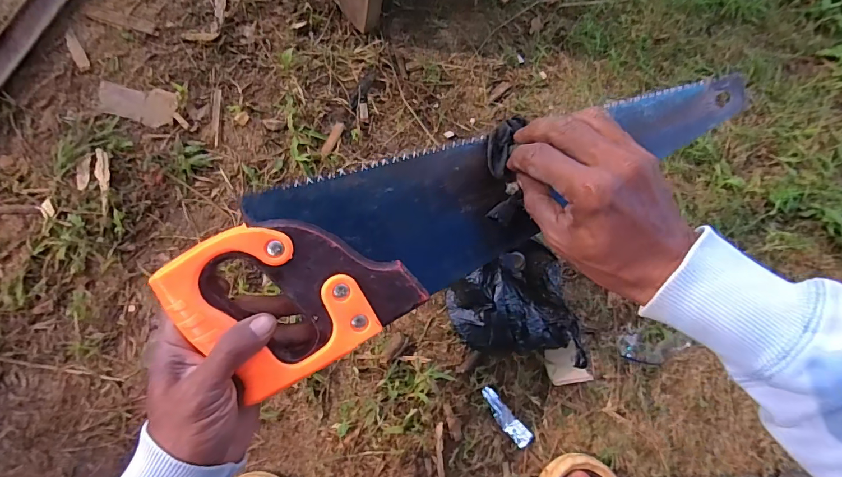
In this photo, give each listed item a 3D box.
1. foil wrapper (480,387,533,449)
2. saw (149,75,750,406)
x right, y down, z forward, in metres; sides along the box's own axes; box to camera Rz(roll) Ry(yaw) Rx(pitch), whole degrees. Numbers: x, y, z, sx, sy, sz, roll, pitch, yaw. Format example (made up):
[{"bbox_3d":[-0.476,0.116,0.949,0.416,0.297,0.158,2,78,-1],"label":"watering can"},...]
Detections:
[{"bbox_3d":[0.105,0.225,0.528,0.022,0.010,0.085,-41,89,-10],"label":"foil wrapper"},{"bbox_3d":[0.063,-0.034,0.329,0.485,0.024,0.119,-23,86,-14],"label":"saw"}]

